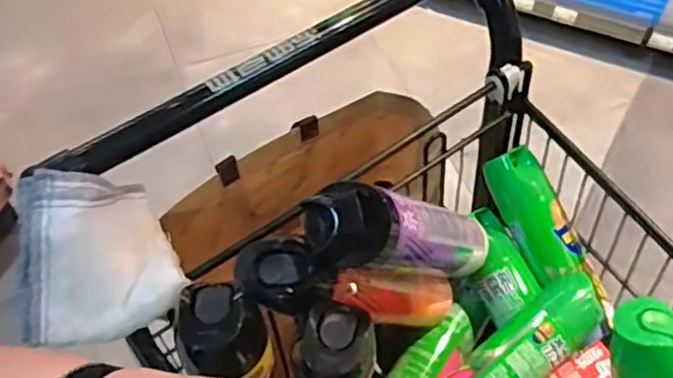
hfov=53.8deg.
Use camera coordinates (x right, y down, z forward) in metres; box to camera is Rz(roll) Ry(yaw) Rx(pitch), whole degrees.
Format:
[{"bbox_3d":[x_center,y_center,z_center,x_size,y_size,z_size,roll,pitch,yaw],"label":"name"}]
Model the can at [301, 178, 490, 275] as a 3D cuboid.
[{"bbox_3d":[0.064,0.043,0.562,0.063,0.269,0.051,-47,61,14],"label":"can"}]

